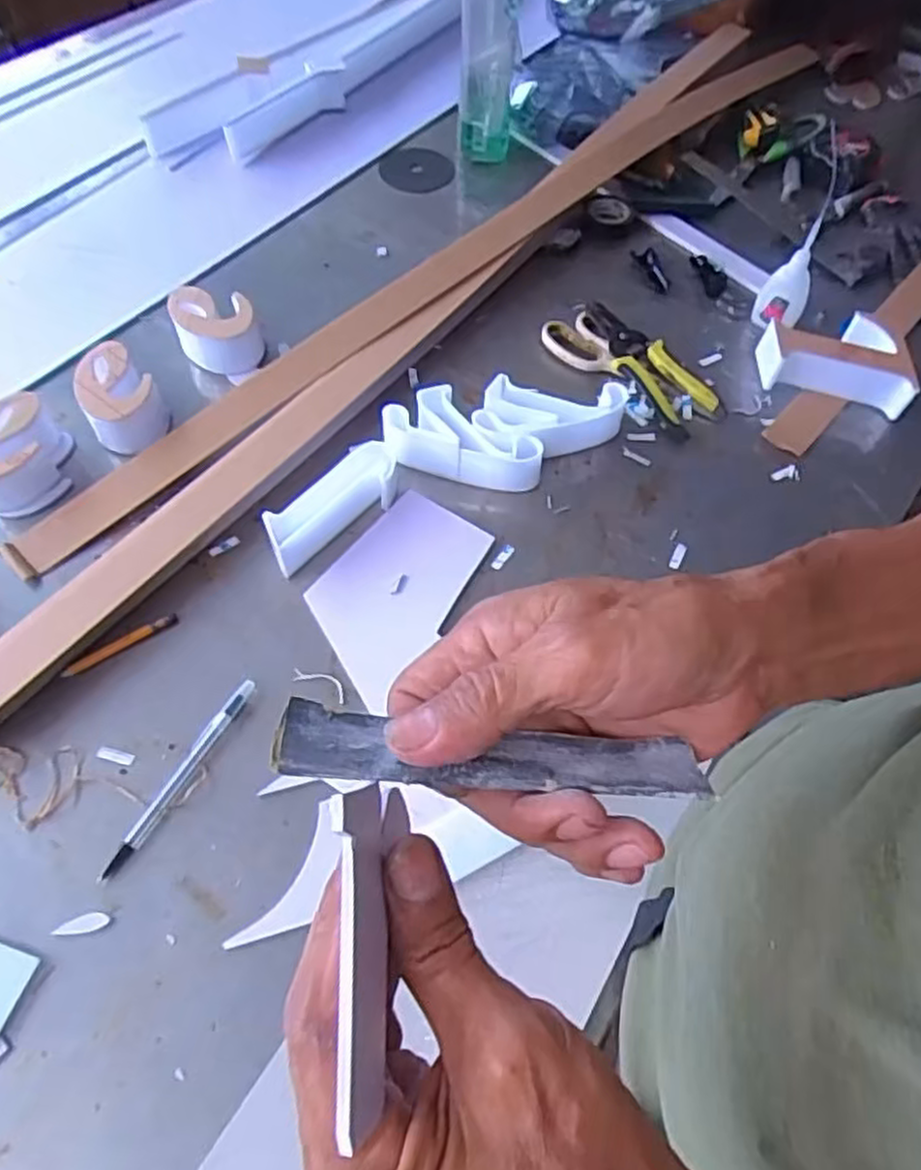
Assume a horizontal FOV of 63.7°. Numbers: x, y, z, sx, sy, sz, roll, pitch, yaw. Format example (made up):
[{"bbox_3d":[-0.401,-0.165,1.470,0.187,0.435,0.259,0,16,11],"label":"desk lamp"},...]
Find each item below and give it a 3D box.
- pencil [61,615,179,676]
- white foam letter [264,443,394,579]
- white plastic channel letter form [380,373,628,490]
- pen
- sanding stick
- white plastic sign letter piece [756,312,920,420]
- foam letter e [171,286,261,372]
[{"bbox_3d":[-0.251,0.043,0.548,0.085,0.004,0.011,-31,65,-20],"label":"pencil"},{"bbox_3d":[-0.101,-0.064,0.597,0.038,0.035,0.123,41,65,19],"label":"white foam letter"},{"bbox_3d":[0.038,-0.132,0.645,0.206,0.041,0.097,4,59,0],"label":"white plastic channel letter form"},{"bbox_3d":[-0.187,0.126,0.497,0.013,0.007,0.150,26,61,12],"label":"pen"},{"bbox_3d":[0.011,0.054,0.239,0.136,0.007,0.029,6,24,-6],"label":"sanding stick"},{"bbox_3d":[0.356,-0.216,0.707,0.136,0.046,0.084,14,59,6],"label":"white plastic sign letter piece"},{"bbox_3d":[-0.227,-0.240,0.695,0.074,0.042,0.077,1,59,-2],"label":"foam letter e"}]

